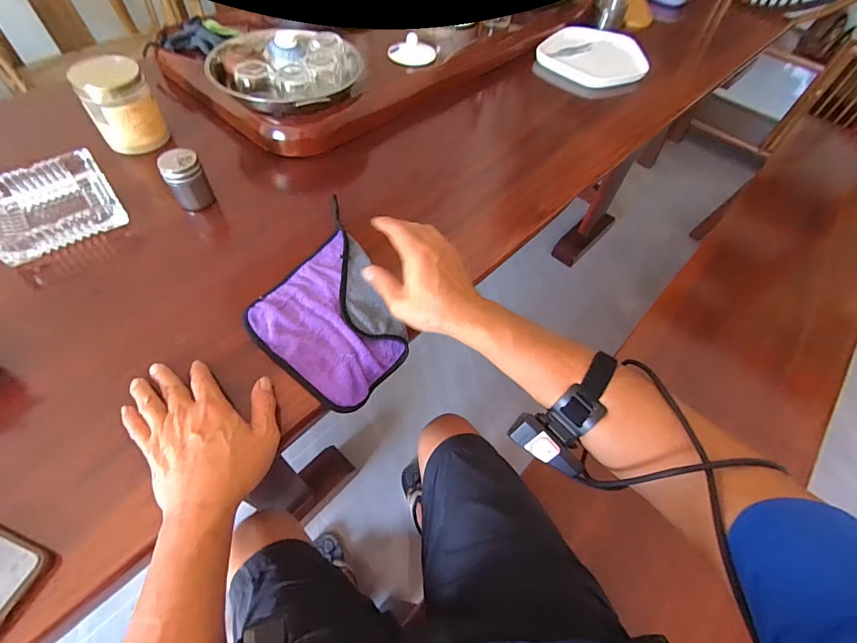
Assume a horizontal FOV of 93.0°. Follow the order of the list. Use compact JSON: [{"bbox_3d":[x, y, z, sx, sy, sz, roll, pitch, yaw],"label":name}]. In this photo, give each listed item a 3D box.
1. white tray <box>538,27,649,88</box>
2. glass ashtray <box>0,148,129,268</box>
[{"bbox_3d":[0.381,-0.608,0.933,0.238,0.036,0.225,28,58,14],"label":"white tray"},{"bbox_3d":[-0.518,-0.157,0.562,0.152,0.048,0.151,-35,65,-25],"label":"glass ashtray"}]

